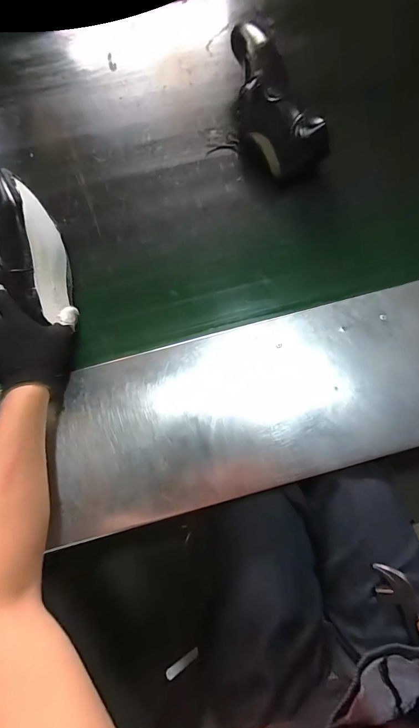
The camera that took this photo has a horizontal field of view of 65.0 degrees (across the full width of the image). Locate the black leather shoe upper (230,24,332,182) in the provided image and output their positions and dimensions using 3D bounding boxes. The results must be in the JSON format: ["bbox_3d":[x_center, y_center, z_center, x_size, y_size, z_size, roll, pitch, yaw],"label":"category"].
[{"bbox_3d":[0.088,-0.430,0.557,0.093,0.095,0.287,-23,77,-5],"label":"black leather shoe upper"}]

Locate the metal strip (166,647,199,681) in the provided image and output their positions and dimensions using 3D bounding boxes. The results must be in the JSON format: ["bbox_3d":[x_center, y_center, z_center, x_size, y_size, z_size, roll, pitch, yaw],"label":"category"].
[{"bbox_3d":[-0.036,0.418,0.461,0.011,0.068,0.013,-19,70,32],"label":"metal strip"}]

